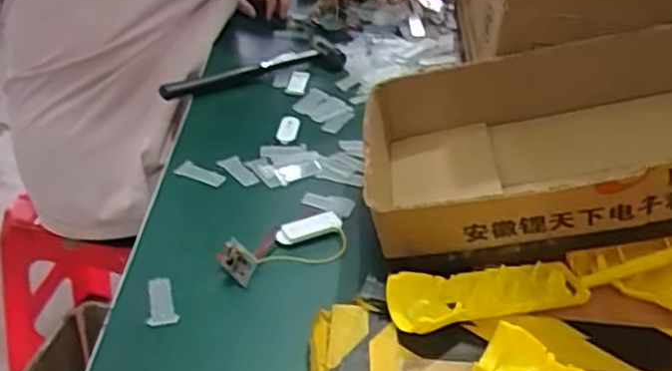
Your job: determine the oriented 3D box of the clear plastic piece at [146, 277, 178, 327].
[{"bbox_3d":[-0.136,0.090,0.556,0.022,0.006,0.049,-4,36,-13],"label":"clear plastic piece"}]

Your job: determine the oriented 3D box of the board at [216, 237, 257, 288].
[{"bbox_3d":[-0.081,0.062,0.581,0.035,0.026,0.007,38,16,14],"label":"board"}]

